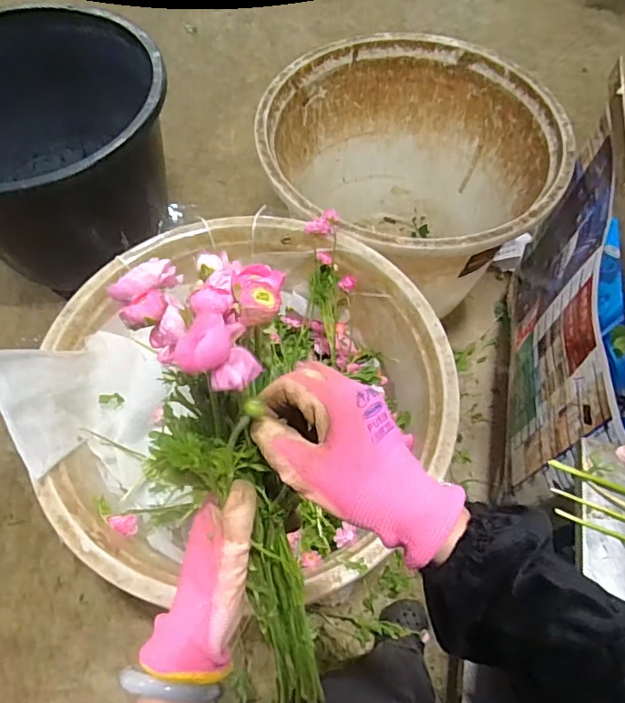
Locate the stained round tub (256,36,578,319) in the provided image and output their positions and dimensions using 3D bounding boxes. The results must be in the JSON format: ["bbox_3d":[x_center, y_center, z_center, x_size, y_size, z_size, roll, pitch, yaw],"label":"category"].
[{"bbox_3d":[0.231,-0.411,1.496,0.716,0.556,0.728,0,61,0],"label":"stained round tub"}]

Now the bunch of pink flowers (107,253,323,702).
[{"bbox_3d":[-0.045,0.107,0.370,0.085,0.332,0.101,-13,30,-11],"label":"bunch of pink flowers"}]

